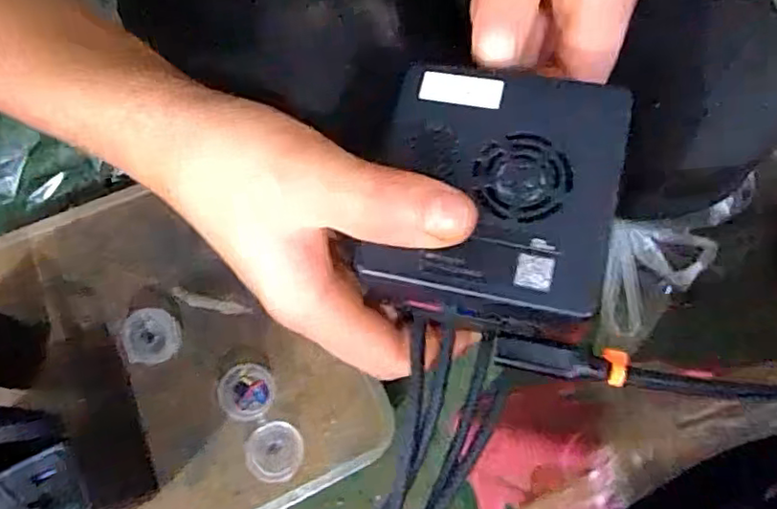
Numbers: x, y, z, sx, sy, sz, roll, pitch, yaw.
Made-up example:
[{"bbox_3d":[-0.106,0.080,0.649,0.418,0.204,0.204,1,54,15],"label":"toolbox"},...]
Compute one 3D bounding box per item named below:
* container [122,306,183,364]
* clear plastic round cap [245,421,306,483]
[{"bbox_3d":[-0.180,0.064,0.465,0.040,0.038,0.040,1,75,-5],"label":"container"},{"bbox_3d":[-0.086,0.150,0.457,0.042,0.021,0.043,1,75,-5],"label":"clear plastic round cap"}]

